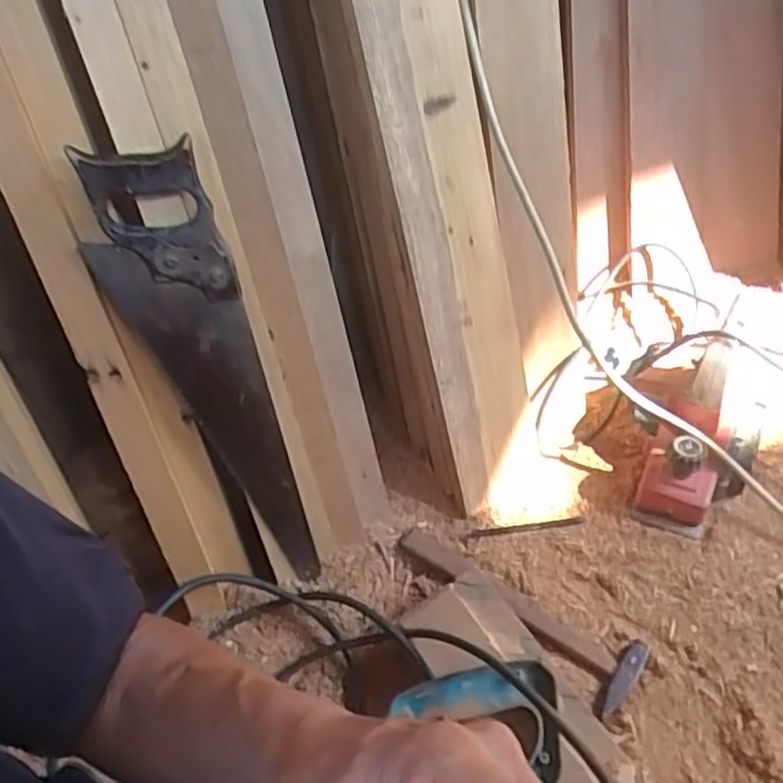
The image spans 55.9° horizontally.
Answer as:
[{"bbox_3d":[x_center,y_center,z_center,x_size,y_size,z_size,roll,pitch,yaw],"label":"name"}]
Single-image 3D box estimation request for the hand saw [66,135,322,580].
[{"bbox_3d":[-0.163,0.007,0.698,0.103,0.473,0.020,-18,35,-5],"label":"hand saw"}]

